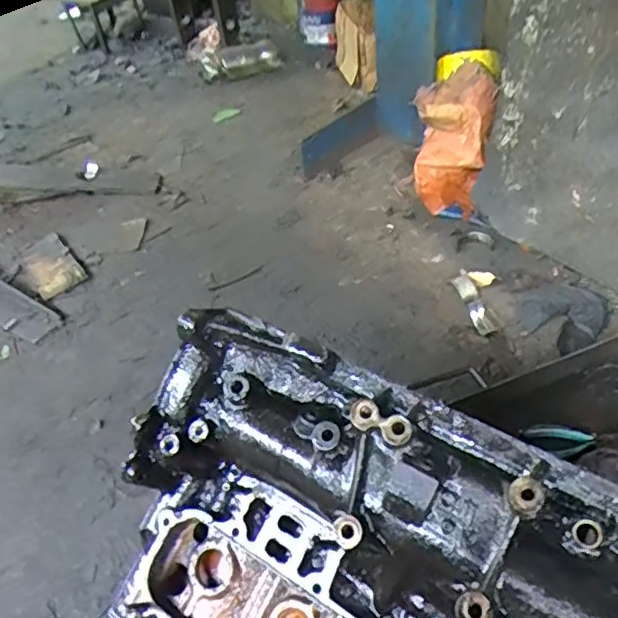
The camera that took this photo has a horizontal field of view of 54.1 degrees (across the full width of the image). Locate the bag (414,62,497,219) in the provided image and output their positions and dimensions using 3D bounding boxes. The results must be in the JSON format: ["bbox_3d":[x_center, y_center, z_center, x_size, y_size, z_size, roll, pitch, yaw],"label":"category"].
[{"bbox_3d":[0.313,-0.374,1.347,0.172,0.332,0.071,10,2,17],"label":"bag"}]

